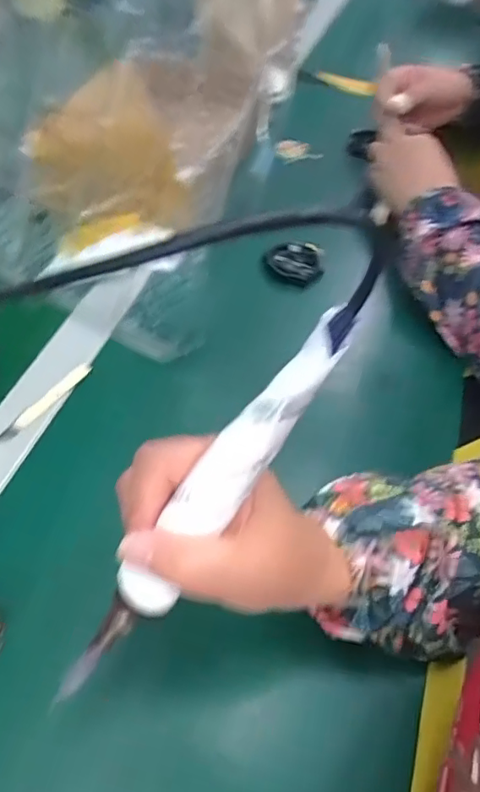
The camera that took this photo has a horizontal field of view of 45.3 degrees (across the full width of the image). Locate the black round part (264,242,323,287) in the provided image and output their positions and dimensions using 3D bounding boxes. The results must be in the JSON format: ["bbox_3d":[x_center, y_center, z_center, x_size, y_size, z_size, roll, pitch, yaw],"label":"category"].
[{"bbox_3d":[0.050,-0.125,0.541,0.053,0.014,0.053,1,51,-2],"label":"black round part"}]

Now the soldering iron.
[{"bbox_3d":[-0.009,0.033,0.223,0.020,0.020,0.215,41,101,26],"label":"soldering iron"}]

